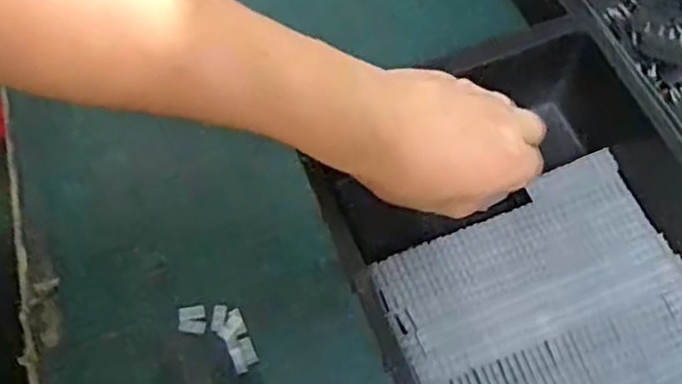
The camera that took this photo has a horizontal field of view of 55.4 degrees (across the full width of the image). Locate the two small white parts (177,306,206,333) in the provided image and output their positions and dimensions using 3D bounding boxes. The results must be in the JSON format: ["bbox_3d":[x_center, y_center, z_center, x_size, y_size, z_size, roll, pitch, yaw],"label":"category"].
[{"bbox_3d":[-0.095,0.082,0.413,0.018,0.004,0.018,-8,63,-1],"label":"two small white parts"}]

